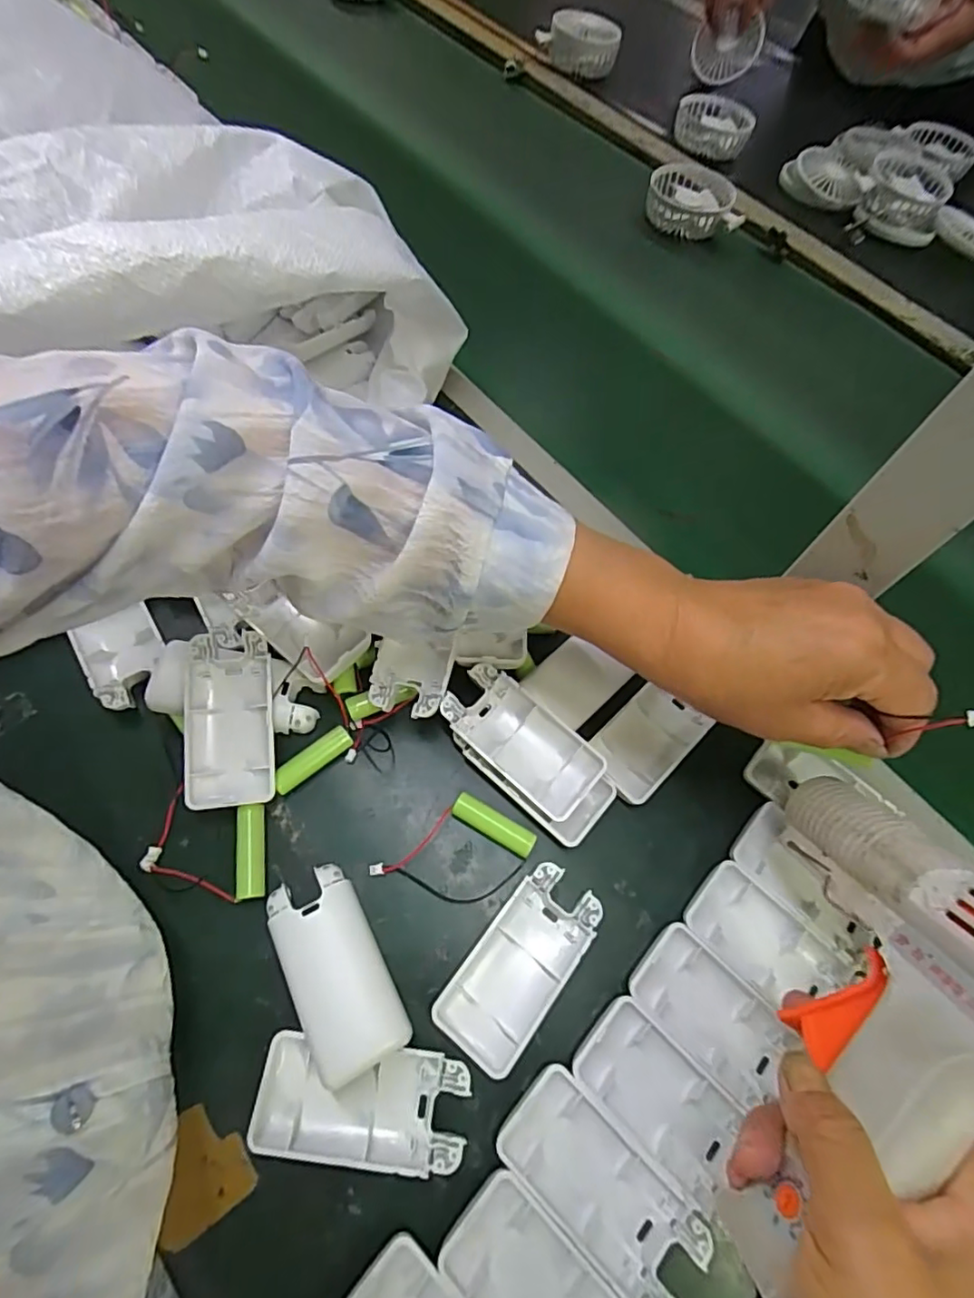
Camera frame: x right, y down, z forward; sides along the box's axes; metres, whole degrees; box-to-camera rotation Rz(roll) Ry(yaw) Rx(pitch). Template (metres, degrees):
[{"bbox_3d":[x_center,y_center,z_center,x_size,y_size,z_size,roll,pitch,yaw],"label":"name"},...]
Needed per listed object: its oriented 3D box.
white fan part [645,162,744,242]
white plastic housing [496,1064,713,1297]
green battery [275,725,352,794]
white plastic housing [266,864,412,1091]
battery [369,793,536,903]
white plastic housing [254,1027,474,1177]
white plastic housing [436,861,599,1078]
[{"bbox_3d":[0.225,-0.488,0.641,0.099,0.037,0.100,15,65,3],"label":"white fan part"},{"bbox_3d":[0.051,0.242,0.263,0.092,0.011,0.045,40,67,16],"label":"white plastic housing"},{"bbox_3d":[-0.101,0.065,0.341,0.049,0.015,0.013,-36,70,-19],"label":"green battery"},{"bbox_3d":[-0.076,0.160,0.293,0.044,0.017,0.092,-25,67,-15],"label":"white plastic housing"},{"bbox_3d":[-0.016,0.116,0.321,0.079,0.012,0.052,-35,70,-19],"label":"battery"},{"bbox_3d":[-0.058,0.212,0.273,0.094,0.014,0.045,8,63,1],"label":"white plastic housing"},{"bbox_3d":[0.018,0.162,0.303,0.046,0.018,0.094,36,66,15],"label":"white plastic housing"}]

